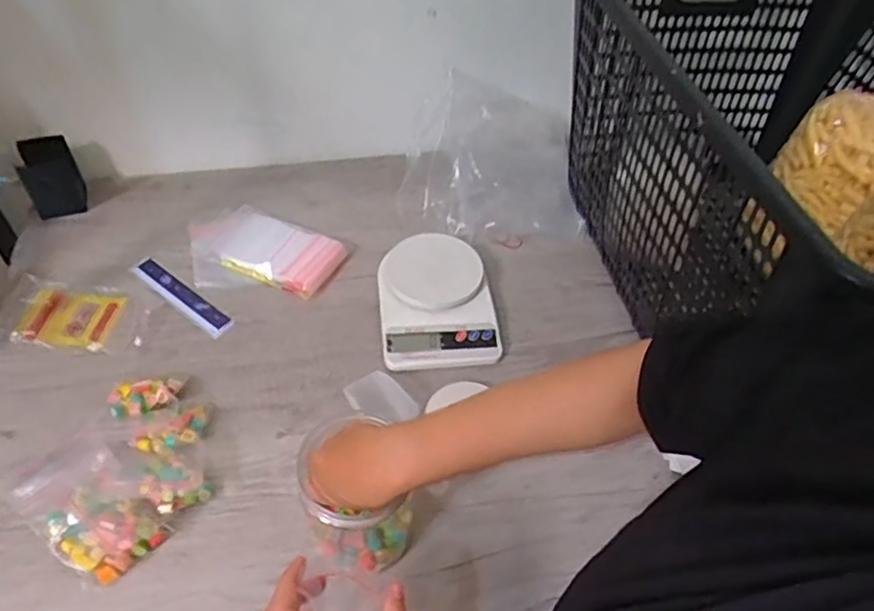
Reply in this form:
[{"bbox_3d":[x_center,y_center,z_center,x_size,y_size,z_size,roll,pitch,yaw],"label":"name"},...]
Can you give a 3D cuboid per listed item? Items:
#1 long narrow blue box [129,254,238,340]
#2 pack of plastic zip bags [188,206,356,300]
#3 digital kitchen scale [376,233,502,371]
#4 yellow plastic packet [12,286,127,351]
[{"bbox_3d":[-0.298,-0.012,0.708,0.156,0.006,0.031,32,54,21],"label":"long narrow blue box"},{"bbox_3d":[-0.214,-0.068,0.746,0.188,0.022,0.129,19,50,11],"label":"pack of plastic zip bags"},{"bbox_3d":[0.000,-0.012,0.697,0.126,0.027,0.171,-3,49,-8],"label":"digital kitchen scale"},{"bbox_3d":[-0.404,0.010,0.669,0.095,0.016,0.077,4,49,-1],"label":"yellow plastic packet"}]

